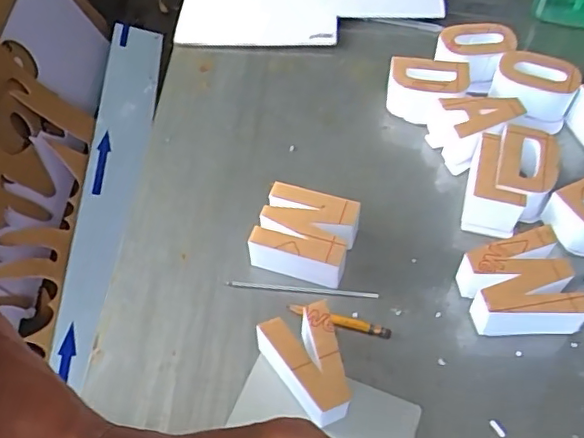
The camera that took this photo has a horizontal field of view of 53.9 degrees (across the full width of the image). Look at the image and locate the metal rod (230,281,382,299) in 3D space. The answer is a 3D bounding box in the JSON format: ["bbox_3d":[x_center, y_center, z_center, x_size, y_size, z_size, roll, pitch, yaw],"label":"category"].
[{"bbox_3d":[0.009,0.063,0.520,0.134,0.004,0.007,5,55,5],"label":"metal rod"}]

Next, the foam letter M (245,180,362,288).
[{"bbox_3d":[0.012,0.015,0.528,0.086,0.046,0.069,17,57,12],"label":"foam letter M"}]

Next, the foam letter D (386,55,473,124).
[{"bbox_3d":[0.147,-0.140,0.630,0.081,0.048,0.060,8,56,7],"label":"foam letter D"}]

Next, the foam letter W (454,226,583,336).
[{"bbox_3d":[0.195,0.061,0.492,0.088,0.050,0.084,-15,56,-9],"label":"foam letter W"}]

